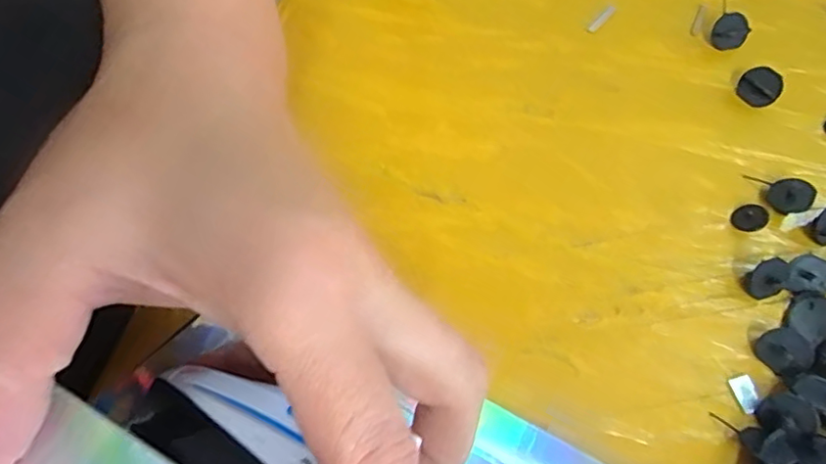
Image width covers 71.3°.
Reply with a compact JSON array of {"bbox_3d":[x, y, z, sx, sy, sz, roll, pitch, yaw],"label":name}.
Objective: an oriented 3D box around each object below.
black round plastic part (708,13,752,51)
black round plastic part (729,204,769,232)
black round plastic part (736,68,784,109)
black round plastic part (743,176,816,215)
[{"bbox_3d":[0.155,-0.098,0.282,0.016,0.012,0.015,35,70,14],"label":"black round plastic part"},{"bbox_3d":[0.142,-0.006,0.242,0.013,0.006,0.012,0,66,-1],"label":"black round plastic part"},{"bbox_3d":[0.160,-0.067,0.267,0.018,0.017,0.006,41,44,20],"label":"black round plastic part"},{"bbox_3d":[0.156,-0.016,0.245,0.023,0.010,0.016,20,67,8],"label":"black round plastic part"}]

